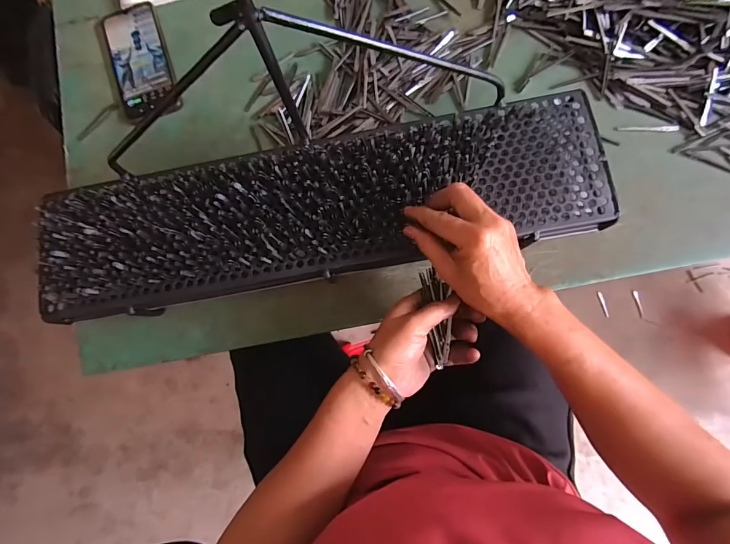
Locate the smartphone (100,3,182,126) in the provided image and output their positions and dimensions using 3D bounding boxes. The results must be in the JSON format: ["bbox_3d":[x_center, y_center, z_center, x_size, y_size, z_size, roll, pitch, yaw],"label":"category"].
[{"bbox_3d":[-0.298,-0.277,0.490,0.079,0.009,0.163,-19,82,2],"label":"smartphone"}]

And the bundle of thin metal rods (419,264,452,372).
[{"bbox_3d":[0.072,0.044,0.358,0.026,0.010,0.095,-6,83,3],"label":"bundle of thin metal rods"}]

